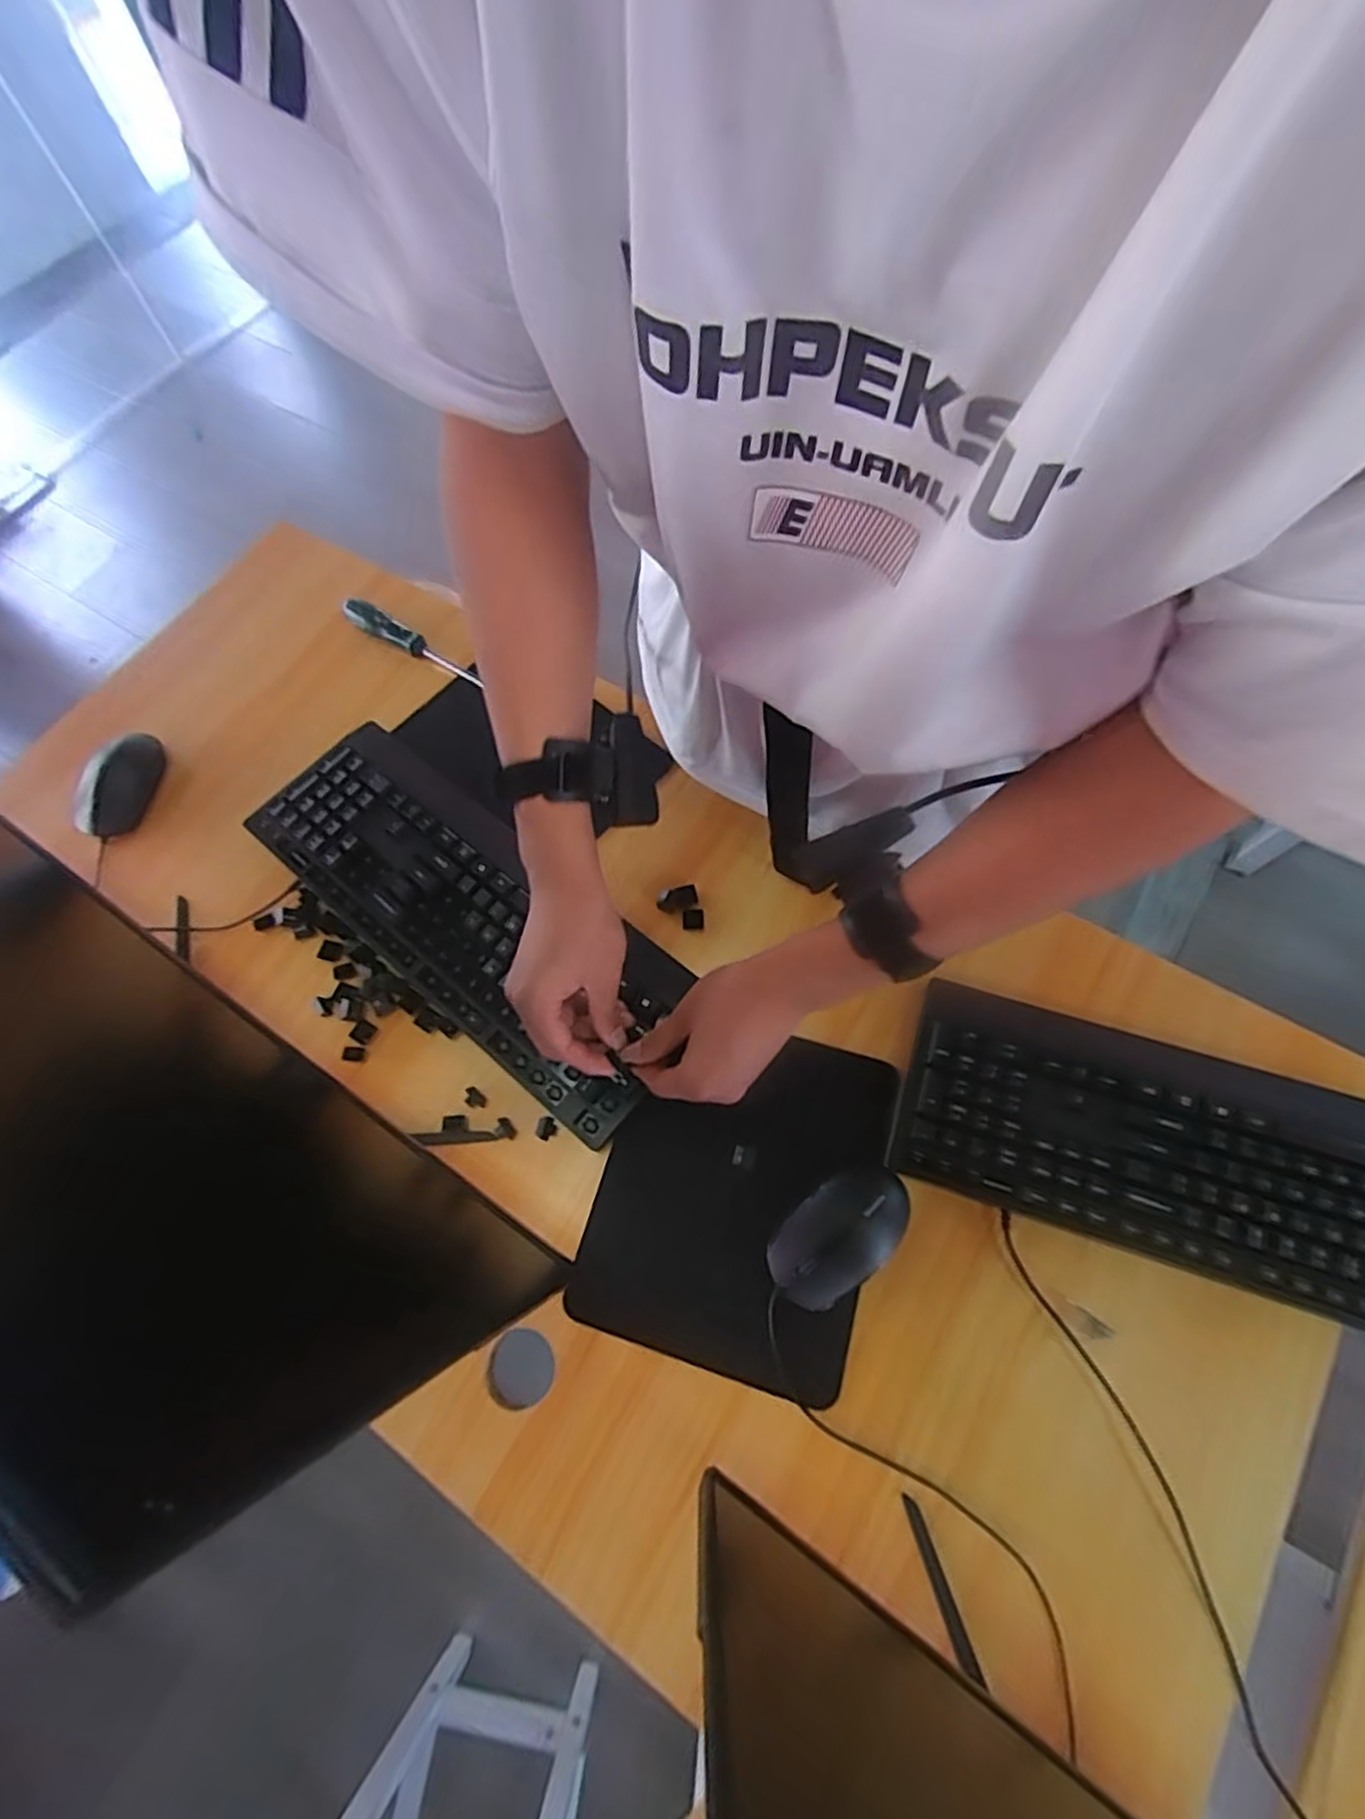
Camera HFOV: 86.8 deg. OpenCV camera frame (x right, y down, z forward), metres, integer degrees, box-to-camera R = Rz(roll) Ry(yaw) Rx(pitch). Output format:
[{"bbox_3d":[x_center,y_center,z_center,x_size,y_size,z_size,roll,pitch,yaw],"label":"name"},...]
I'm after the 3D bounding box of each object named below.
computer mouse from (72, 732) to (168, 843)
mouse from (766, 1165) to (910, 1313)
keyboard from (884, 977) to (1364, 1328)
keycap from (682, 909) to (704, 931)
[{"bbox_3d":[-0.543,-0.120,0.696,0.050,0.032,0.105,5,67,5],"label":"computer mouse"},{"bbox_3d":[0.110,0.227,0.505,0.106,0.030,0.061,-38,70,-13],"label":"mouse"},{"bbox_3d":[0.381,0.179,0.511,0.433,0.031,0.156,15,68,9],"label":"keyboard"},{"bbox_3d":[0.009,0.009,0.618,0.018,0.004,0.019,-4,66,1],"label":"keycap"}]

